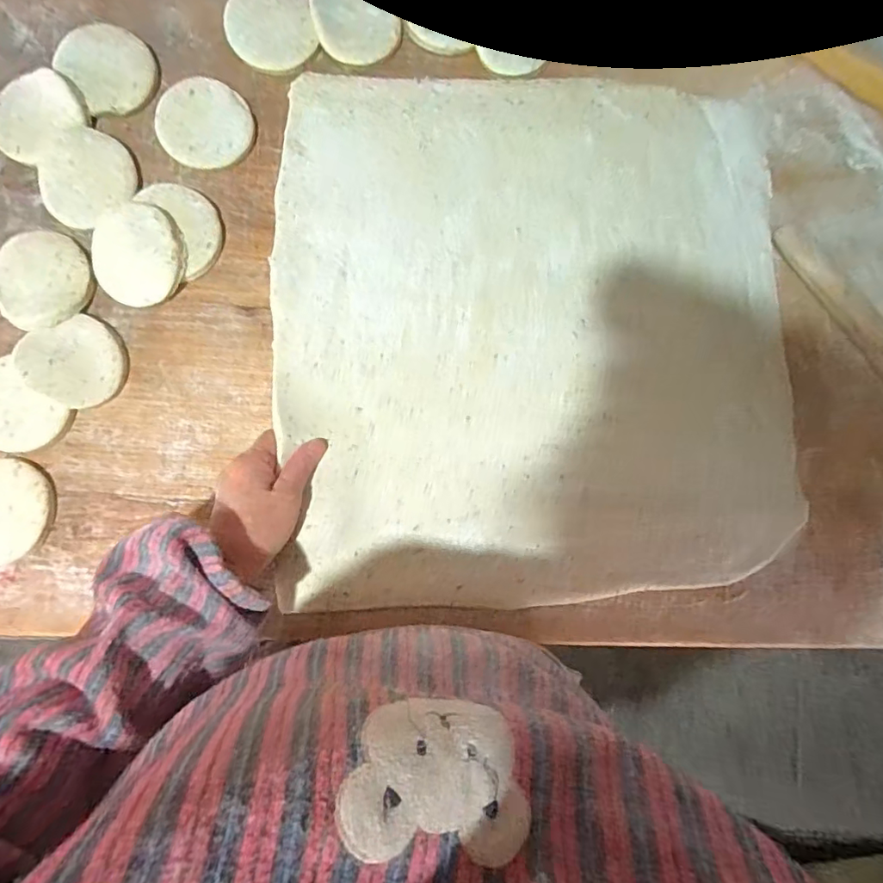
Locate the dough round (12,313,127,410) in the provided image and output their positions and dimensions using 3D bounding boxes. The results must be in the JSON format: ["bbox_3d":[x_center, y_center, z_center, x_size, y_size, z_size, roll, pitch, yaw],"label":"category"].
[{"bbox_3d":[-0.290,-0.065,0.412,0.073,0.012,0.067,1,88,-15],"label":"dough round"}]

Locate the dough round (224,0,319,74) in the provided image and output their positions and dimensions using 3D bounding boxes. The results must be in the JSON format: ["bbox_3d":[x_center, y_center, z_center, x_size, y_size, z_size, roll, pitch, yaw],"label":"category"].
[{"bbox_3d":[-0.143,-0.349,0.435,0.069,0.006,0.080,-15,88,-3],"label":"dough round"}]

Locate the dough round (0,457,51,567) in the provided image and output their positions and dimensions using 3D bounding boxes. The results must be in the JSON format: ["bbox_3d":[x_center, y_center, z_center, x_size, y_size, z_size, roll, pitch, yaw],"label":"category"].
[{"bbox_3d":[-0.344,0.054,0.408,0.070,0.013,0.075,0,88,-2],"label":"dough round"}]

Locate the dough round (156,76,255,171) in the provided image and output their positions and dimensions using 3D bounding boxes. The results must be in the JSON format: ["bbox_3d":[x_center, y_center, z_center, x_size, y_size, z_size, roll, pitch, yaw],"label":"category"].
[{"bbox_3d":[-0.195,-0.262,0.431,0.071,0.012,0.074,0,88,-2],"label":"dough round"}]

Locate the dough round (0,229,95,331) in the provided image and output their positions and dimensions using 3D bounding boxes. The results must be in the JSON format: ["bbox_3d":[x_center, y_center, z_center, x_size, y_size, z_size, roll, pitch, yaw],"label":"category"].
[{"bbox_3d":[-0.319,-0.130,0.416,0.072,0.007,0.079,0,88,-2],"label":"dough round"}]

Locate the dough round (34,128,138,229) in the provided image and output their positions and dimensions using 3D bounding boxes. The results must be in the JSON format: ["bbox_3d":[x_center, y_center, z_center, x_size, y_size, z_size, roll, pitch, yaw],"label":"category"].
[{"bbox_3d":[-0.286,-0.212,0.418,0.075,0.007,0.069,0,88,-2],"label":"dough round"}]

